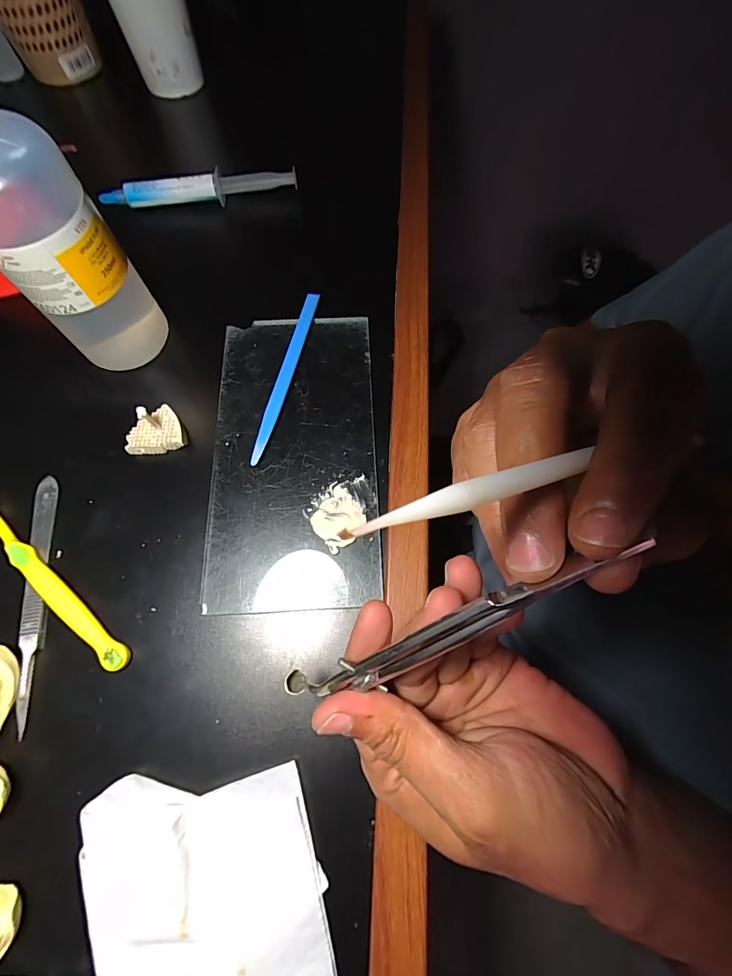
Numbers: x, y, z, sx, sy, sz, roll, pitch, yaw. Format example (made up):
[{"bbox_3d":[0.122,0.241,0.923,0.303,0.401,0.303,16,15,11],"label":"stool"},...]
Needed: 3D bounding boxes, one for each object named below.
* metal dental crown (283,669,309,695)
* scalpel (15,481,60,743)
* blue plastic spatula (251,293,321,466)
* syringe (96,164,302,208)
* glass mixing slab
[{"bbox_3d":[-0.030,0.083,0.167,0.008,0.007,0.010,-40,74,-13],"label":"metal dental crown"},{"bbox_3d":[-0.185,0.058,0.217,0.013,0.004,0.136,-9,69,-2],"label":"scalpel"},{"bbox_3d":[-0.053,-0.076,0.261,0.010,0.009,0.132,13,70,6],"label":"blue plastic spatula"},{"bbox_3d":[-0.134,-0.242,0.316,0.155,0.018,0.013,-6,69,-1],"label":"syringe"},{"bbox_3d":[-0.045,-0.026,0.247,0.099,0.006,0.195,-3,69,0],"label":"glass mixing slab"}]

